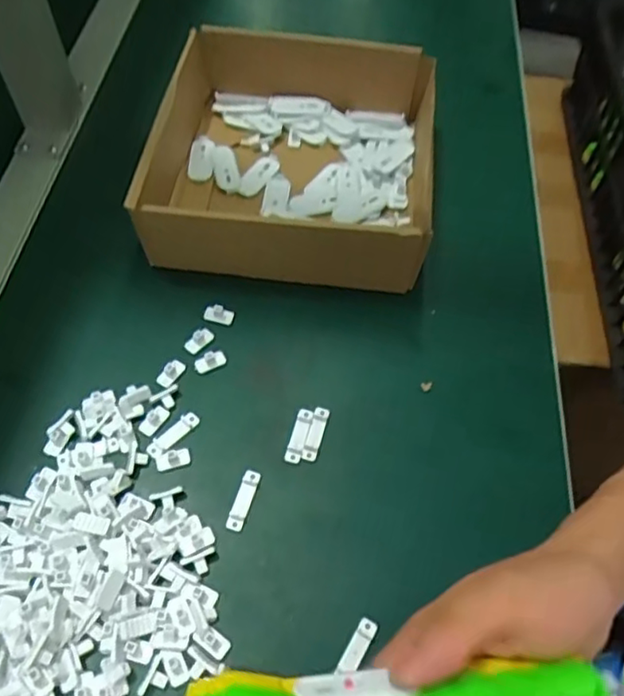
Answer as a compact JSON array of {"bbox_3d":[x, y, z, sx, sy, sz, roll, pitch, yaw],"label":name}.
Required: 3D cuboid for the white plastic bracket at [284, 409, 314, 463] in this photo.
[{"bbox_3d":[-0.008,0.055,0.395,0.010,0.004,0.037,14,59,7],"label":"white plastic bracket"}]

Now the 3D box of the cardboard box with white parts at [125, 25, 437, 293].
[{"bbox_3d":[-0.012,-0.149,0.483,0.197,0.071,0.211,7,58,2],"label":"cardboard box with white parts"}]

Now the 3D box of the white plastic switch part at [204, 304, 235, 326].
[{"bbox_3d":[-0.066,-0.025,0.435,0.021,0.011,0.009,17,59,8],"label":"white plastic switch part"}]

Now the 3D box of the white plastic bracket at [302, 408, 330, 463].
[{"bbox_3d":[0.003,0.054,0.395,0.010,0.005,0.037,14,59,7],"label":"white plastic bracket"}]

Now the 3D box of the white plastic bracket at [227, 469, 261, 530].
[{"bbox_3d":[-0.041,0.091,0.371,0.011,0.004,0.037,16,59,8],"label":"white plastic bracket"}]

